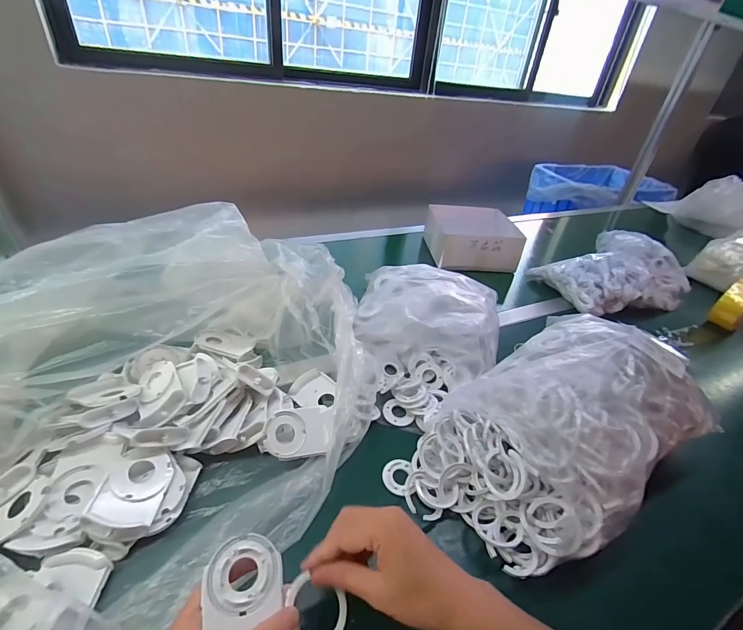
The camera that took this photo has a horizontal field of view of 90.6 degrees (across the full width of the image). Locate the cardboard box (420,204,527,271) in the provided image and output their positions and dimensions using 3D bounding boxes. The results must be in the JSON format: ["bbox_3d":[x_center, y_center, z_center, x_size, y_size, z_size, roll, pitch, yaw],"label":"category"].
[{"bbox_3d":[0.264,-0.208,0.978,0.216,0.094,0.221,1,36,-8],"label":"cardboard box"}]

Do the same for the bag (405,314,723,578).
[{"bbox_3d":[0.225,0.128,0.445,0.362,0.135,0.218,-19,43,-32],"label":"bag"}]

